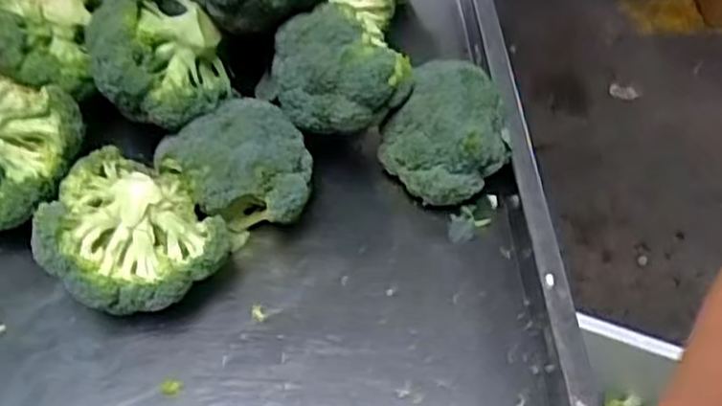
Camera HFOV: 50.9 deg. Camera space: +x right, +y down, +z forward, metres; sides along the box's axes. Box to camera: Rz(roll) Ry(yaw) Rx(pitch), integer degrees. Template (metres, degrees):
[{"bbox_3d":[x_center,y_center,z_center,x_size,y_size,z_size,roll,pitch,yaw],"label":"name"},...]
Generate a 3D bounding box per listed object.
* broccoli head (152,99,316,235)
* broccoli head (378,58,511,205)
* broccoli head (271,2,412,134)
[{"bbox_3d":[-0.096,-0.019,0.617,0.111,0.099,0.096,-20,57,-18],"label":"broccoli head"},{"bbox_3d":[0.076,-0.056,0.653,0.092,0.108,0.086,1,53,-2],"label":"broccoli head"},{"bbox_3d":[-0.013,-0.107,0.602,0.108,0.076,0.073,-12,54,-11],"label":"broccoli head"}]

